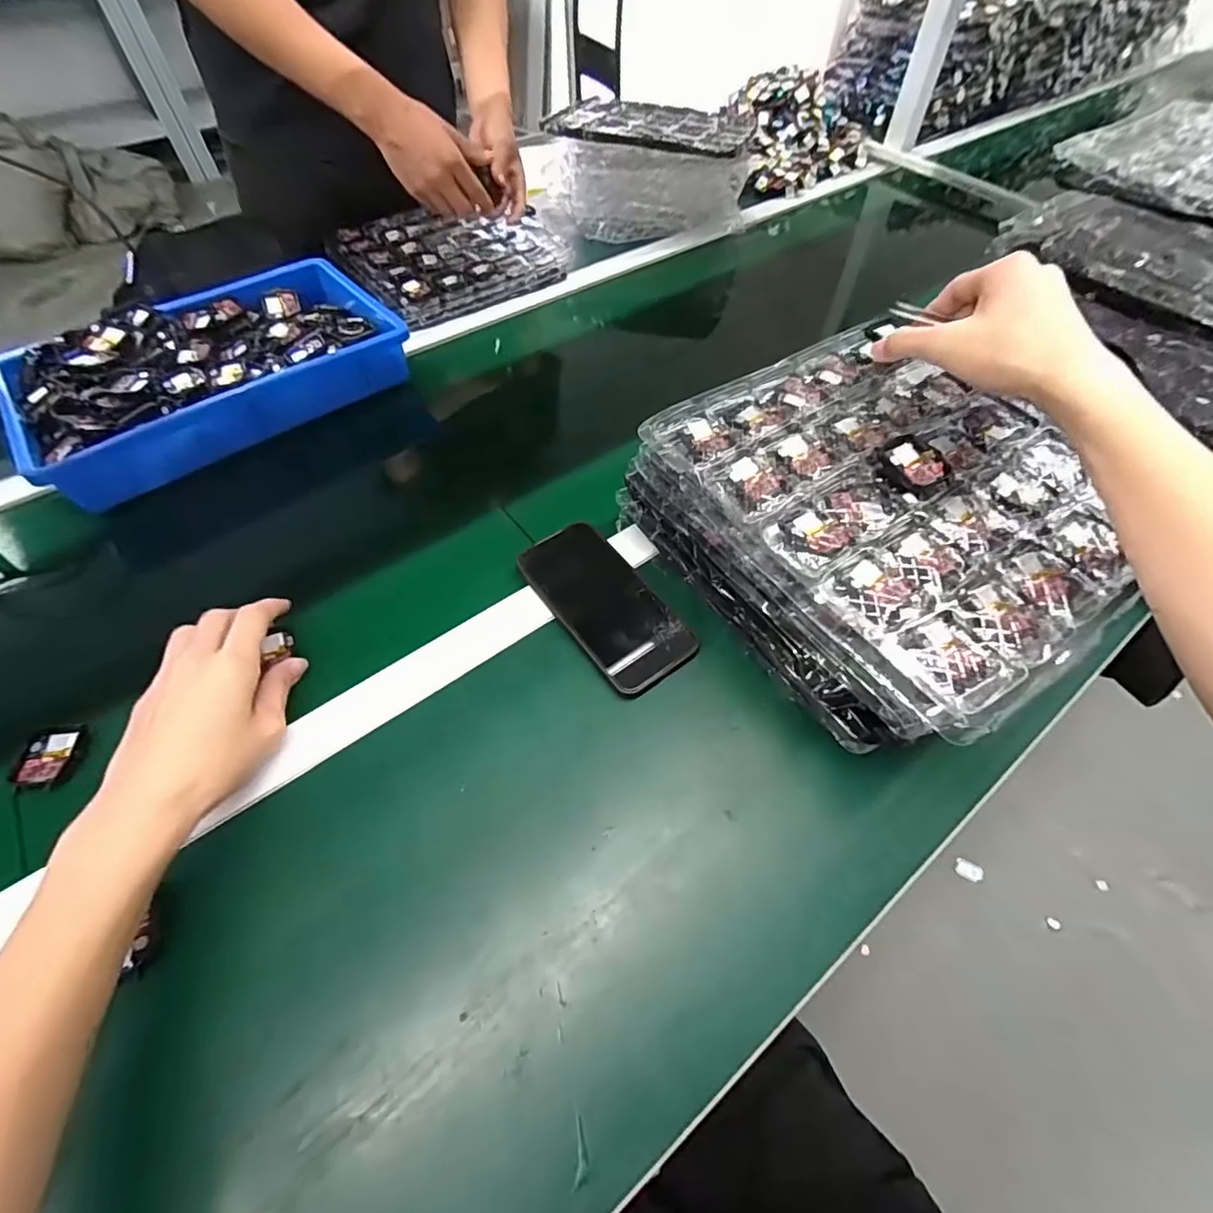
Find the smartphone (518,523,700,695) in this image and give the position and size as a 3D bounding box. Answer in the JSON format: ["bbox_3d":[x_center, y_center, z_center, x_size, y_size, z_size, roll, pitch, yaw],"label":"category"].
[{"bbox_3d":[-0.002,-0.005,0.453,0.078,0.013,0.160,-33,61,-21],"label":"smartphone"}]

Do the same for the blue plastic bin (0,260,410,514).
[{"bbox_3d":[-0.431,-0.262,0.605,0.369,0.067,0.219,-36,62,-22],"label":"blue plastic bin"}]

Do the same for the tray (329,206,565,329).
[{"bbox_3d":[-0.228,-0.525,0.811,0.289,0.041,0.292,-31,60,-20],"label":"tray"}]

